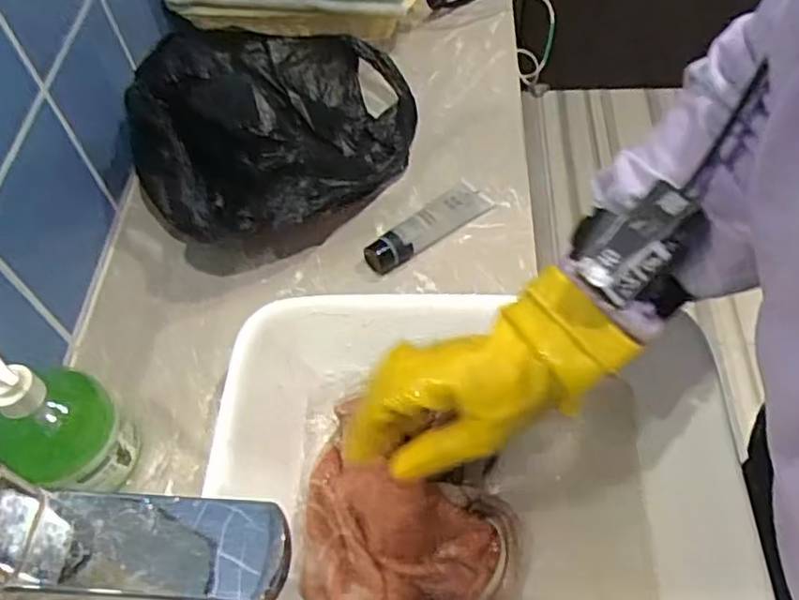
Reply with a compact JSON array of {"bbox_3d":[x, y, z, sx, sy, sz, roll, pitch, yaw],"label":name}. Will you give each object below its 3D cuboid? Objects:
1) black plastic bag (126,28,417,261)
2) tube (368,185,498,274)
[{"bbox_3d":[-0.124,-0.178,0.675,0.225,0.133,0.288,29,61,21],"label":"black plastic bag"},{"bbox_3d":[0.030,-0.072,0.658,0.142,0.027,0.040,-38,62,-22],"label":"tube"}]

